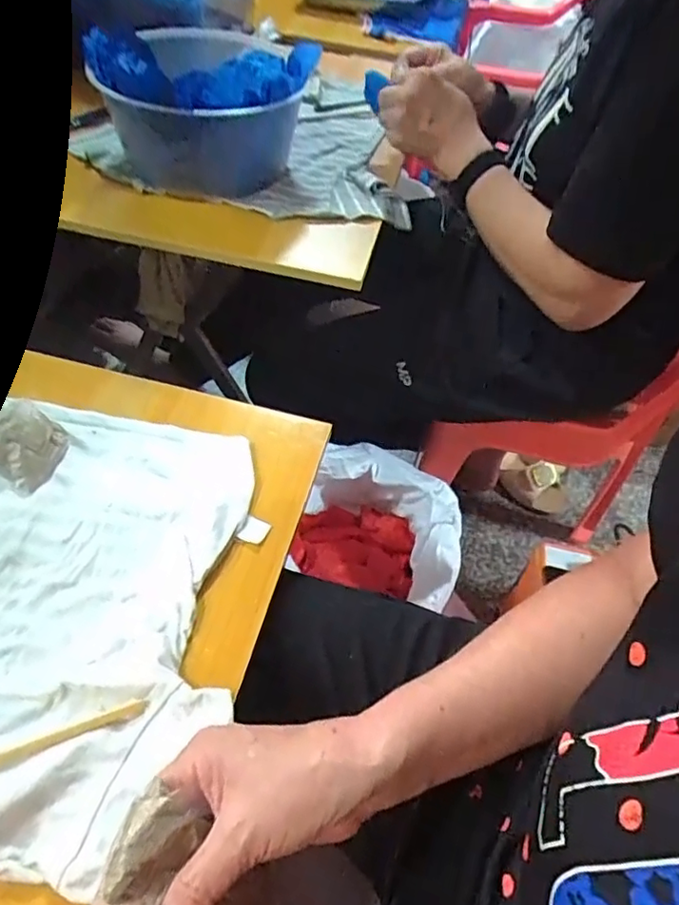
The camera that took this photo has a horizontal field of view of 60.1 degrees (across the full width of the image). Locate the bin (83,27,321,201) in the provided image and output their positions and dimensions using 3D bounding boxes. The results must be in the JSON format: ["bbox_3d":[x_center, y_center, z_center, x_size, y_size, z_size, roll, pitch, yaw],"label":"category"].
[{"bbox_3d":[-0.150,-0.392,0.656,0.213,0.102,0.212,8,51,0],"label":"bin"}]

